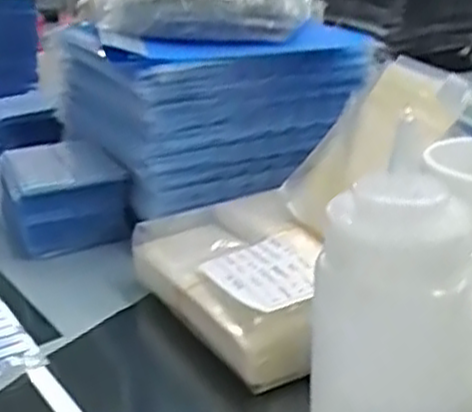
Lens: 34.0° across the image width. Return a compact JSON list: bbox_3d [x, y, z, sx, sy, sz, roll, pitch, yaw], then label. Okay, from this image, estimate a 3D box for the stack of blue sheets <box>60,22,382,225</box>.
[{"bbox_3d":[-0.028,-0.119,0.825,0.268,0.133,0.256,-10,23,-21],"label":"stack of blue sheets"}]

